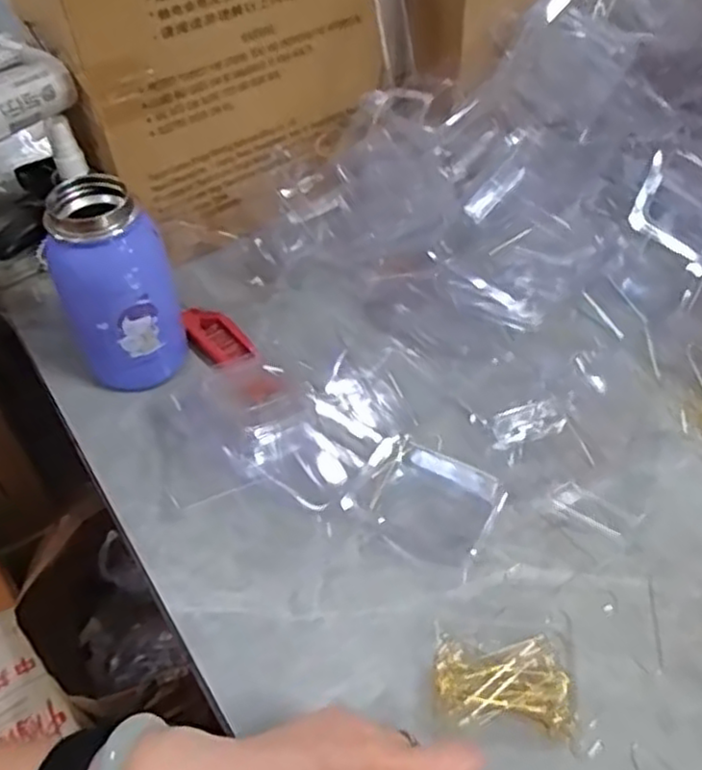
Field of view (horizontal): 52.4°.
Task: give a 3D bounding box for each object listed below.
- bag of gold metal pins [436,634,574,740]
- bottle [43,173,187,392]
[{"bbox_3d":[0.079,0.155,0.371,0.065,0.012,0.046,0,48,0],"label":"bag of gold metal pins"},{"bbox_3d":[-0.159,-0.063,0.489,0.066,0.137,0.066,1,48,1],"label":"bottle"}]

